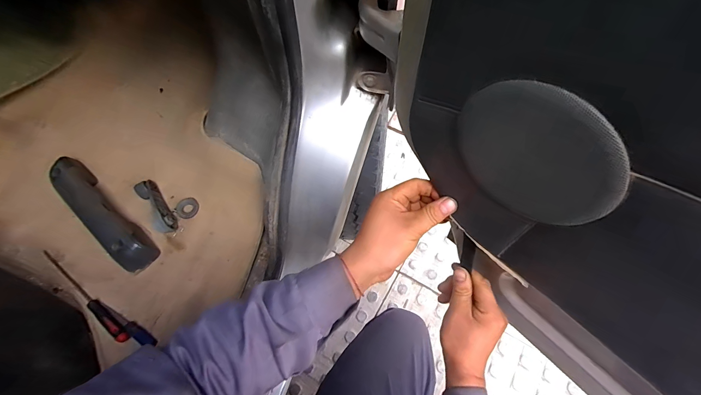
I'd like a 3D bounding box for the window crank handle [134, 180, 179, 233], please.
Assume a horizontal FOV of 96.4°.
[{"bbox_3d":[-0.343,0.015,0.548,0.035,0.041,0.103,-37,73,-15],"label":"window crank handle"}]

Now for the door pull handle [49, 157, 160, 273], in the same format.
[{"bbox_3d":[-0.441,0.027,0.545,0.259,0.040,0.071,39,72,14],"label":"door pull handle"}]

